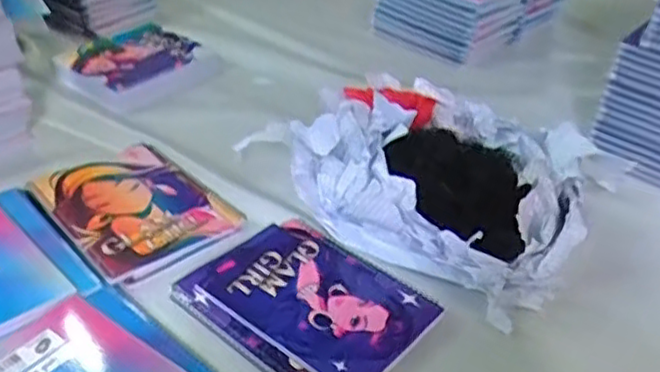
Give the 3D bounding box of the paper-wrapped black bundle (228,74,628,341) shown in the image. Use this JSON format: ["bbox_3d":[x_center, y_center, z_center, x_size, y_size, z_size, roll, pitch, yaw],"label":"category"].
[{"bbox_3d":[0.117,-0.015,0.805,0.353,0.100,0.245,26,39,25],"label":"paper-wrapped black bundle"}]

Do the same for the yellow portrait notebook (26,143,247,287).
[{"bbox_3d":[-0.214,0.019,0.773,0.207,0.009,0.167,32,41,31],"label":"yellow portrait notebook"}]

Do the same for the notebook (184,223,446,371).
[{"bbox_3d":[-0.013,0.106,0.684,0.211,0.009,0.146,28,40,27],"label":"notebook"}]

